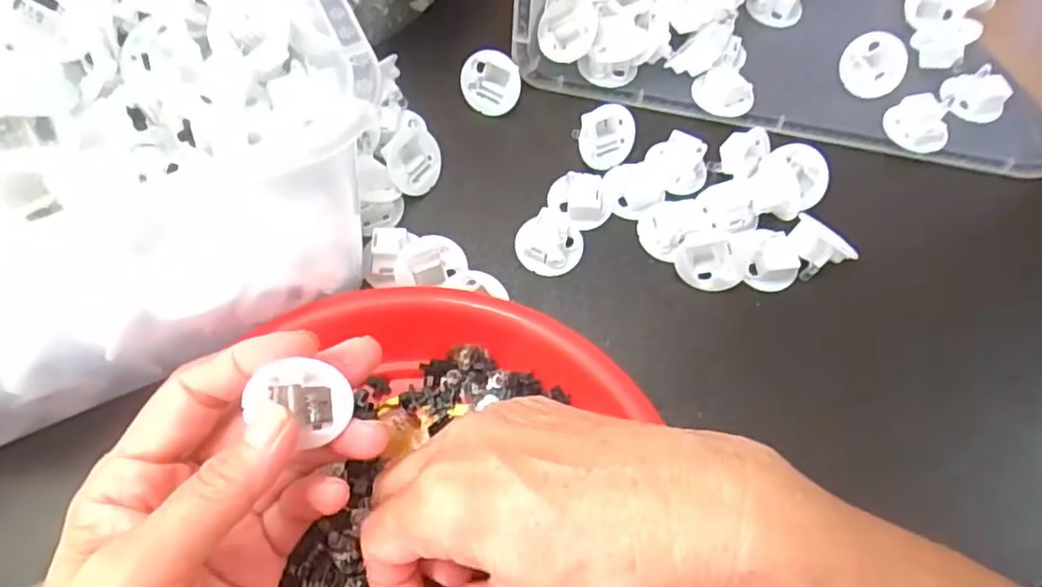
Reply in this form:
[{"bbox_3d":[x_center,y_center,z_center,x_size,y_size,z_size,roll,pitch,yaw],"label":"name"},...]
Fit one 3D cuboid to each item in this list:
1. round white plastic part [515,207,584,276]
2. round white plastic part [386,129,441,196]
[{"bbox_3d":[0.014,-0.025,0.310,0.032,0.014,0.028,13,67,3],"label":"round white plastic part"},{"bbox_3d":[-0.057,-0.067,0.325,0.013,0.031,0.031,13,24,41],"label":"round white plastic part"}]

